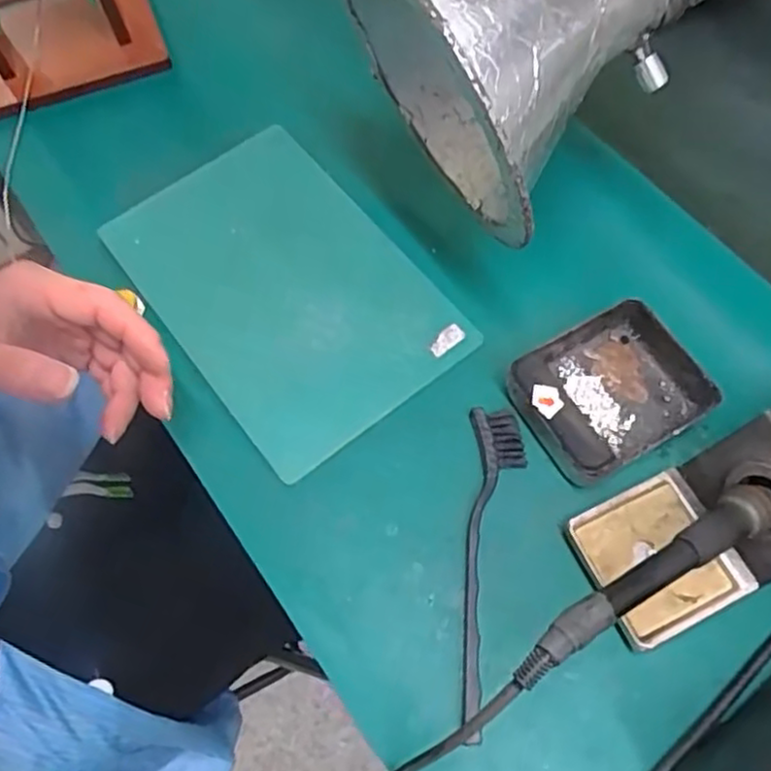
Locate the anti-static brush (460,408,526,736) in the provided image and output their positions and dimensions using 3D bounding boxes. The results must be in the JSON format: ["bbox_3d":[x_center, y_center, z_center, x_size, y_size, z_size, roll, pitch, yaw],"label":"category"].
[{"bbox_3d":[0.054,0.092,0.354,0.029,0.008,0.165,6,66,5],"label":"anti-static brush"}]

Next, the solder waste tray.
[{"bbox_3d":[0.125,-0.001,0.378,0.096,0.033,0.077,-31,68,-11],"label":"solder waste tray"}]

